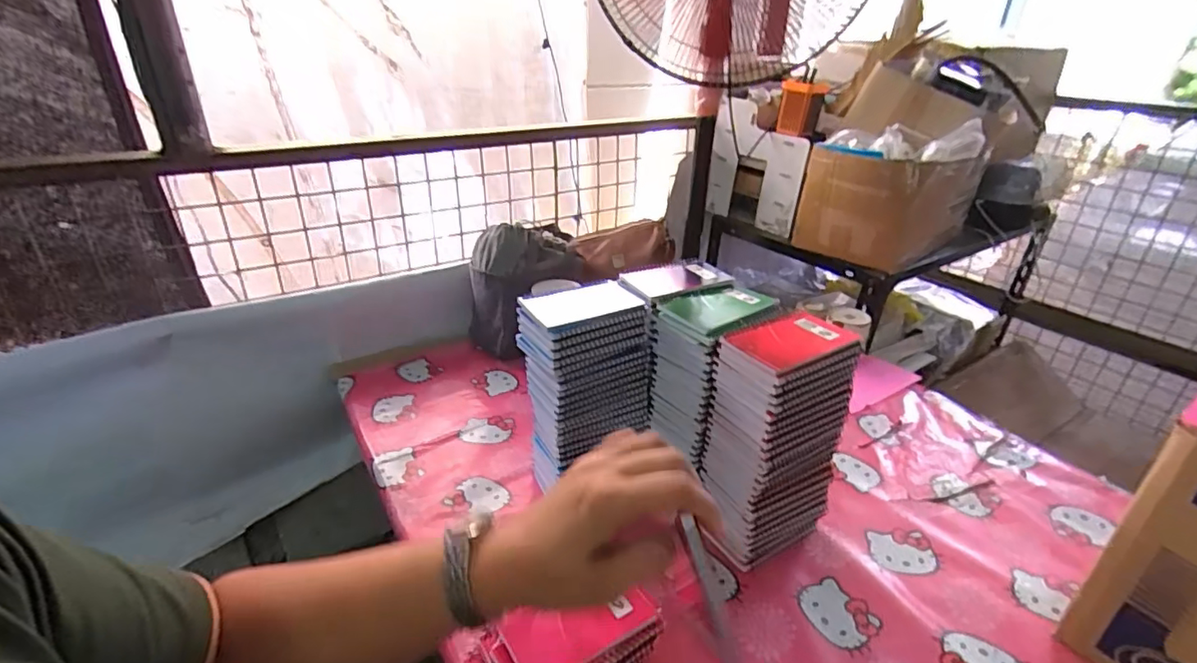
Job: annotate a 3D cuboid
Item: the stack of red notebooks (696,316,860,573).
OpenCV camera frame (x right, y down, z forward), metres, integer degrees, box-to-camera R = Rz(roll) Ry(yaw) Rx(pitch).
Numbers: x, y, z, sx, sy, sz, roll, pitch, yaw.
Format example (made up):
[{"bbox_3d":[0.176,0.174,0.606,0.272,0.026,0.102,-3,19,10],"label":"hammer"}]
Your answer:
[{"bbox_3d":[0.204,0.133,0.663,0.133,0.280,0.093,-13,31,-27],"label":"stack of red notebooks"}]

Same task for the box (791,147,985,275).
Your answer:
[{"bbox_3d":[0.623,-0.277,1.193,0.350,0.202,0.220,-17,33,-31],"label":"box"}]

